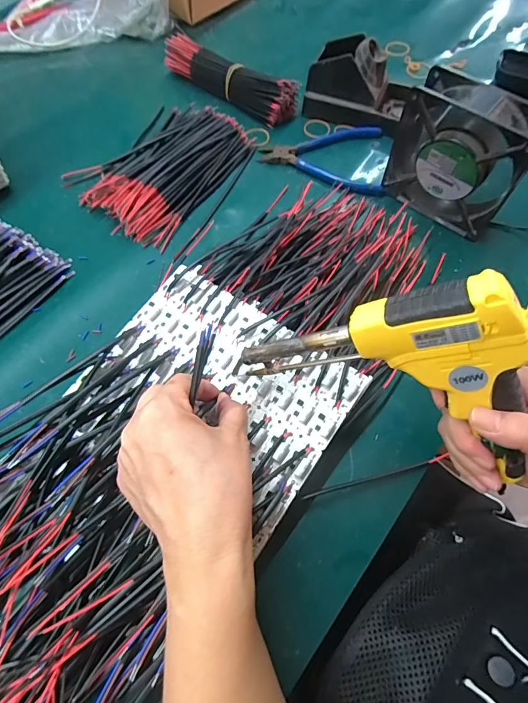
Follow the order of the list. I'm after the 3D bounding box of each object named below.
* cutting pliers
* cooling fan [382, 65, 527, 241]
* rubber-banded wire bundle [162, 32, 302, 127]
[{"bbox_3d":[0.070,-0.234,0.456,0.144,0.010,0.104,10,65,6],"label":"cutting pliers"},{"bbox_3d":[0.184,-0.183,0.369,0.120,0.119,0.045,39,71,18],"label":"cooling fan"},{"bbox_3d":[-0.049,-0.357,0.498,0.197,0.042,0.044,35,70,16],"label":"rubber-banded wire bundle"}]

